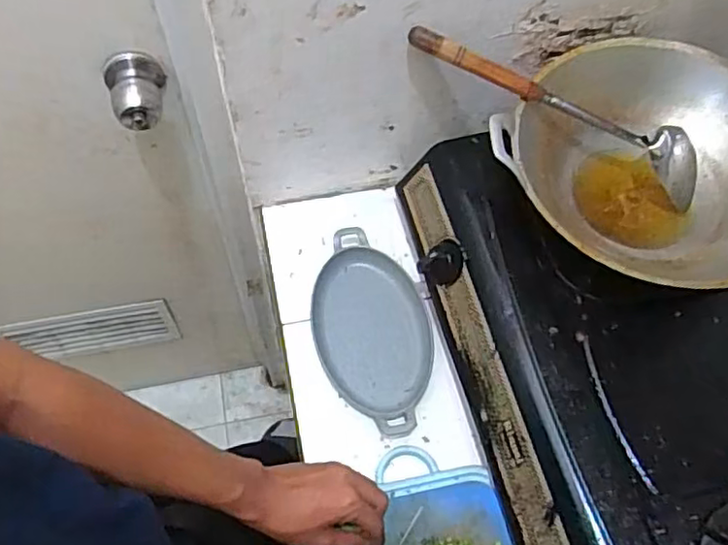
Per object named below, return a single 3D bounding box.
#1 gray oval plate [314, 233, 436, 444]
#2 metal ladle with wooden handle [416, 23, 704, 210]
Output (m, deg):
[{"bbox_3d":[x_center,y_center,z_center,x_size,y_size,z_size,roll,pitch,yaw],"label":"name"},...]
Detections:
[{"bbox_3d":[0.013,0.065,0.745,0.136,0.028,0.244,-11,63,-8],"label":"gray oval plate"},{"bbox_3d":[0.208,-0.172,0.649,0.345,0.046,0.069,25,63,-7],"label":"metal ladle with wooden handle"}]

